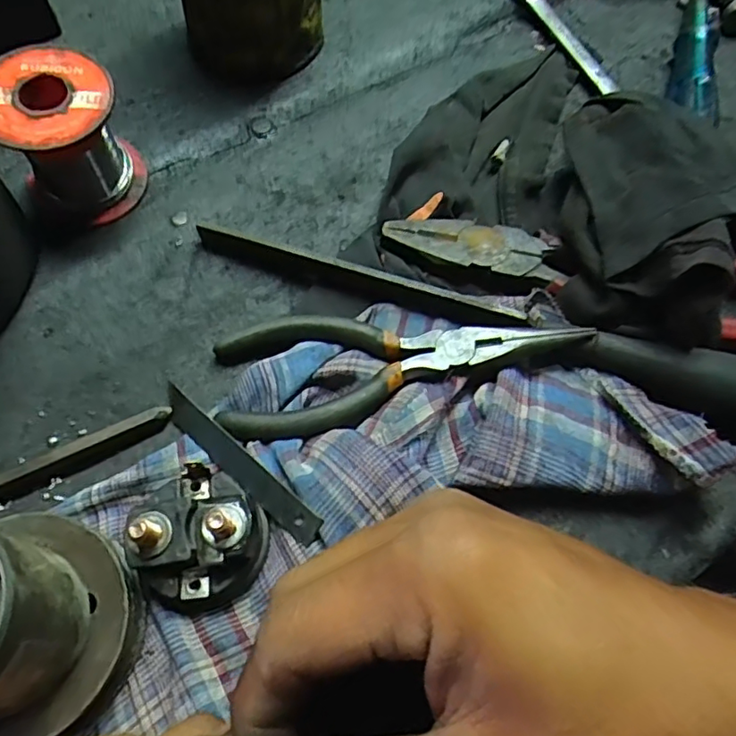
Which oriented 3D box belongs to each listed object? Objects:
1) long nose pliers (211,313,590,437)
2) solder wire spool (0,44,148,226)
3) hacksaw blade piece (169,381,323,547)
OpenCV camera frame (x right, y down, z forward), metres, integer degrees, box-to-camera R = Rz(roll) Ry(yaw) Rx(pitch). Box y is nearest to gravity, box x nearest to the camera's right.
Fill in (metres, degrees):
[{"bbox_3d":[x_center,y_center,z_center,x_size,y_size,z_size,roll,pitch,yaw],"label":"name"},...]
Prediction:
[{"bbox_3d":[0.011,-0.007,0.235,0.143,0.013,0.050,-8,64,-7],"label":"long nose pliers"},{"bbox_3d":[-0.131,-0.098,0.257,0.051,0.058,0.049,1,64,-2],"label":"solder wire spool"},{"bbox_3d":[-0.051,0.035,0.225,0.087,0.004,0.012,37,101,24],"label":"hacksaw blade piece"}]

